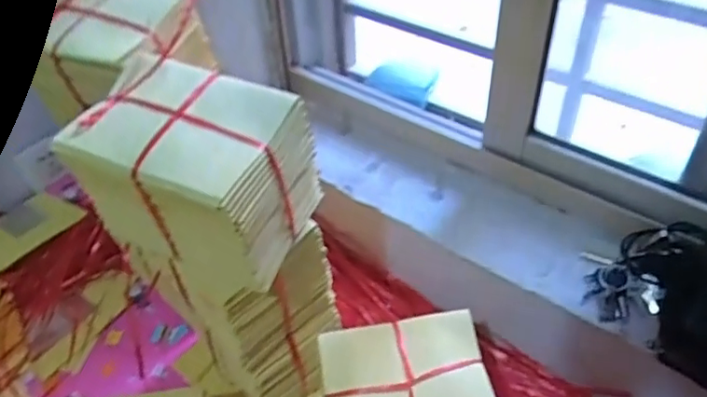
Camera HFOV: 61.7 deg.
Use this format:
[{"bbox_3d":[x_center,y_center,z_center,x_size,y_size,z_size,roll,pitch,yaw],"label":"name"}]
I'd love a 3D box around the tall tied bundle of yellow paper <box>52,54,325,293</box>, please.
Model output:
[{"bbox_3d":[-0.135,-0.024,0.514,0.163,0.132,0.129,17,45,19],"label":"tall tied bundle of yellow paper"}]

